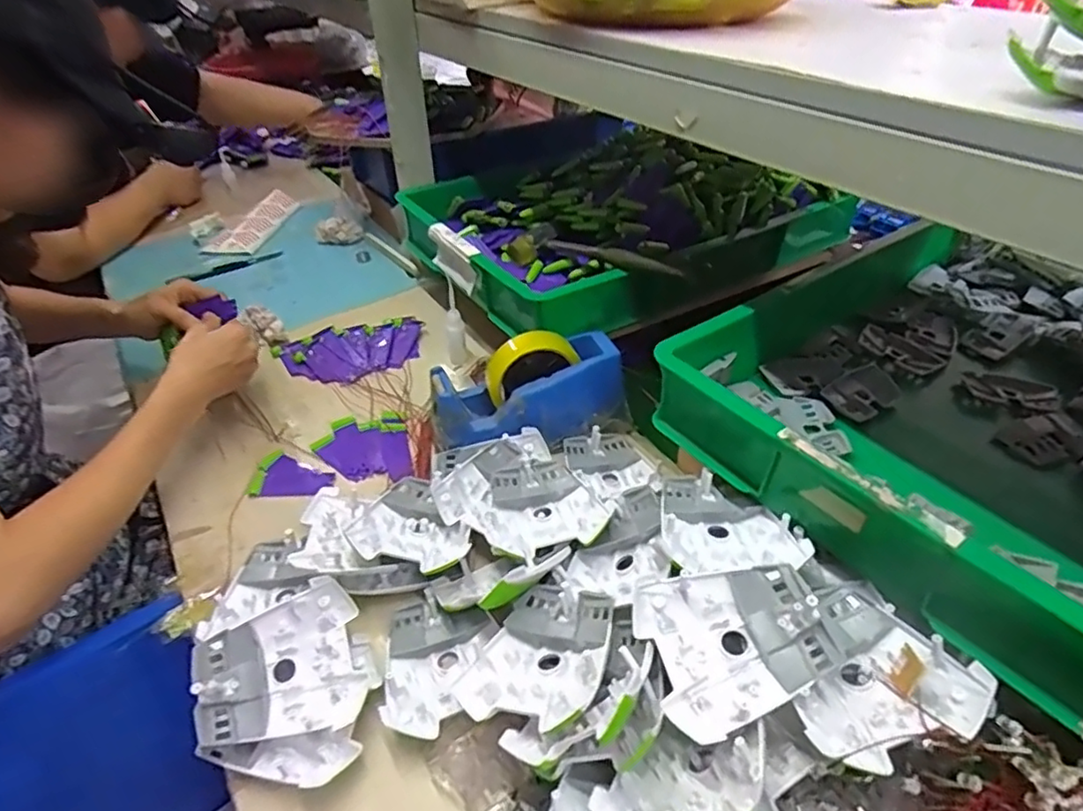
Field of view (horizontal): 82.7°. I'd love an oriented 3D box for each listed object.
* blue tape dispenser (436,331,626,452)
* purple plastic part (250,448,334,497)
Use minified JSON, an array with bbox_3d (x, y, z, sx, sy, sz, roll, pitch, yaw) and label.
[{"bbox_3d":[-0.011,-0.011,0.625,0.194,0.110,0.074,-11,40,-11],"label":"blue tape dispenser"},{"bbox_3d":[-0.252,0.067,0.635,0.079,0.005,0.063,-4,39,-2],"label":"purple plastic part"}]

